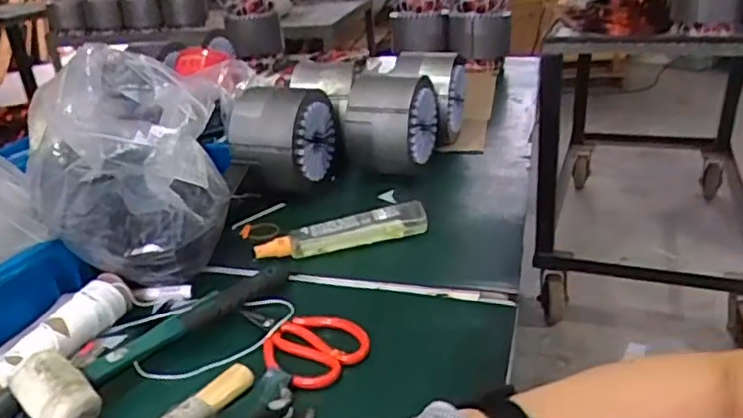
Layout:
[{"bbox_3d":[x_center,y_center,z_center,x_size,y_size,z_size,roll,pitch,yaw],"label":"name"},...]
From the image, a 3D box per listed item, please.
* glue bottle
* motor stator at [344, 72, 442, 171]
[{"bbox_3d":[-0.034,0.032,0.779,0.215,0.040,0.027,-12,26,-15],"label":"glue bottle"},{"bbox_3d":[0.033,-0.134,0.985,0.118,0.154,0.151,11,29,30],"label":"motor stator"}]

